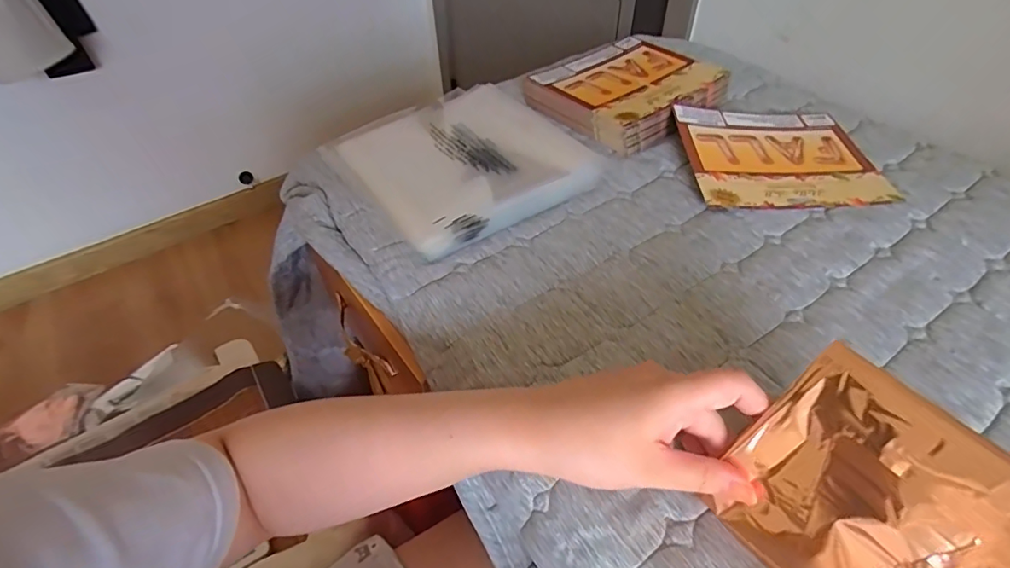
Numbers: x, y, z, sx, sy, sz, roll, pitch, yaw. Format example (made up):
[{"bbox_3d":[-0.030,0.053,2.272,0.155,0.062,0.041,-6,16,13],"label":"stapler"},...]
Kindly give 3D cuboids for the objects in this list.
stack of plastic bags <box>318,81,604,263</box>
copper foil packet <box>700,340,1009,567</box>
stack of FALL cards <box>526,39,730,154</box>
[{"bbox_3d":[-0.051,-0.139,0.564,0.224,0.035,0.238,-31,52,-24],"label":"stack of plastic bags"},{"bbox_3d":[0.184,0.114,0.255,0.125,0.119,0.008,44,18,31],"label":"copper foil packet"},{"bbox_3d":[0.157,-0.247,0.649,0.206,0.038,0.178,-32,52,-25],"label":"stack of FALL cards"}]

